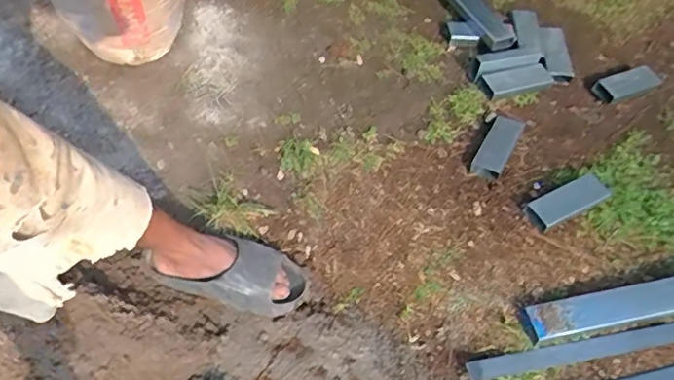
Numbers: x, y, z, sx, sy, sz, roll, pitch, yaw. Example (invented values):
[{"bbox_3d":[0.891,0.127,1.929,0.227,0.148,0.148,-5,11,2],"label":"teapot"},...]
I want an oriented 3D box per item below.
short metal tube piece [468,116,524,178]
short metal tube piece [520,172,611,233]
[{"bbox_3d":[0.329,-0.095,1.163,0.059,0.031,0.191,26,57,15],"label":"short metal tube piece"},{"bbox_3d":[0.426,0.021,1.060,0.168,0.029,0.058,-24,59,-18],"label":"short metal tube piece"}]

